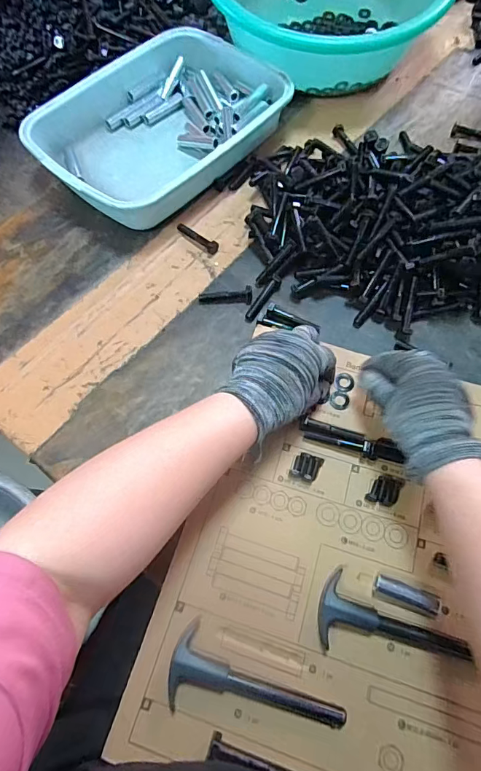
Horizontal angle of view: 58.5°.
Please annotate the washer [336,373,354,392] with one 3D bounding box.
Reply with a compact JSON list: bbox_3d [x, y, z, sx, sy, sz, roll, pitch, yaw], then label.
[{"bbox_3d":[0.103,-0.003,0.426,0.018,0.004,0.021,13,67,8],"label":"washer"}]

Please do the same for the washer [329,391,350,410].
[{"bbox_3d":[0.097,0.014,0.417,0.018,0.004,0.019,-1,66,2],"label":"washer"}]

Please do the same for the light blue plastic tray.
[{"bbox_3d":[-0.105,-0.350,0.570,0.234,0.053,0.327,40,73,18],"label":"light blue plastic tray"}]

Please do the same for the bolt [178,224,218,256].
[{"bbox_3d":[-0.052,-0.180,0.522,0.064,0.015,0.013,39,74,16],"label":"bolt"}]

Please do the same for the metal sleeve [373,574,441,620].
[{"bbox_3d":[0.132,0.168,0.340,0.050,0.013,0.018,18,68,10],"label":"metal sleeve"}]

